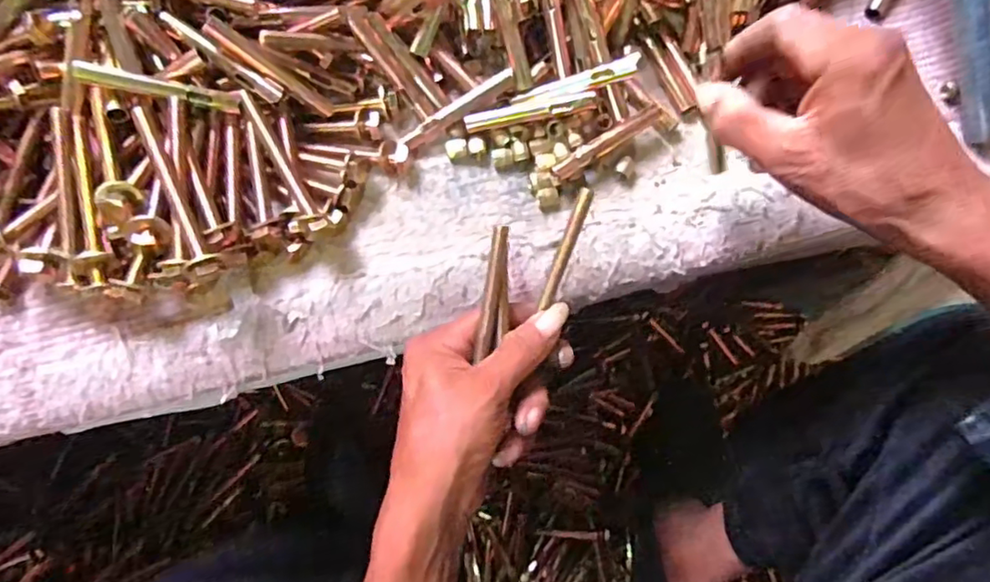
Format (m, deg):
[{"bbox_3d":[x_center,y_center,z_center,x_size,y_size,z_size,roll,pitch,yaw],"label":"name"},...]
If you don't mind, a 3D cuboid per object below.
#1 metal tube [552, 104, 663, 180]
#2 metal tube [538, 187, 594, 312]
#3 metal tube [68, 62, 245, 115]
[{"bbox_3d":[0.071,-0.096,0.384,0.080,0.014,0.013,-34,80,-9],"label":"metal tube"},{"bbox_3d":[0.040,-0.024,0.335,0.007,0.005,0.070,20,102,3],"label":"metal tube"},{"bbox_3d":[-0.190,-0.117,0.341,0.084,0.010,0.013,3,77,-35],"label":"metal tube"}]

